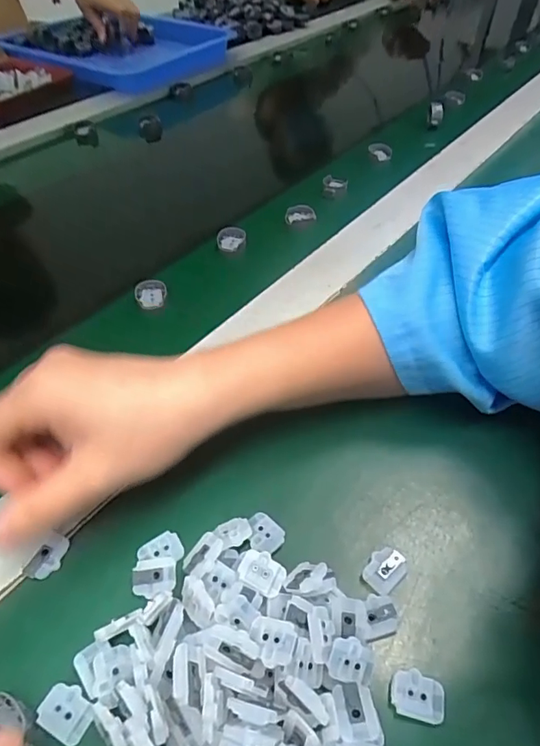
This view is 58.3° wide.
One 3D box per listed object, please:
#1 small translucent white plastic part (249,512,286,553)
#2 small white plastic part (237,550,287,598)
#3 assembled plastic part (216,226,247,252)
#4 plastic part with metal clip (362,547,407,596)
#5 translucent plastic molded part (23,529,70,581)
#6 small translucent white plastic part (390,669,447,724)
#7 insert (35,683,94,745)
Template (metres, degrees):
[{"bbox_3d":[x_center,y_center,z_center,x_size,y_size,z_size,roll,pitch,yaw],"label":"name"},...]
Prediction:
[{"bbox_3d":[-0.004,0.082,0.250,0.017,0.004,0.022,-33,54,-26],"label":"small translucent white plastic part"},{"bbox_3d":[-0.003,0.093,0.226,0.021,0.004,0.016,29,51,3],"label":"small white plastic part"},{"bbox_3d":[-0.036,-0.126,0.452,0.027,0.011,0.027,-1,46,0],"label":"assembled plastic part"},{"bbox_3d":[0.057,0.096,0.238,0.023,0.004,0.017,-32,54,-26],"label":"plastic part with metal clip"},{"bbox_3d":[-0.111,0.092,0.243,0.013,0.006,0.023,22,50,21],"label":"translucent plastic molded part"},{"bbox_3d":[0.062,0.135,0.203,0.022,0.004,0.017,9,47,10],"label":"small translucent white plastic part"},{"bbox_3d":[-0.084,0.140,0.199,0.021,0.006,0.017,23,51,21],"label":"insert"}]

